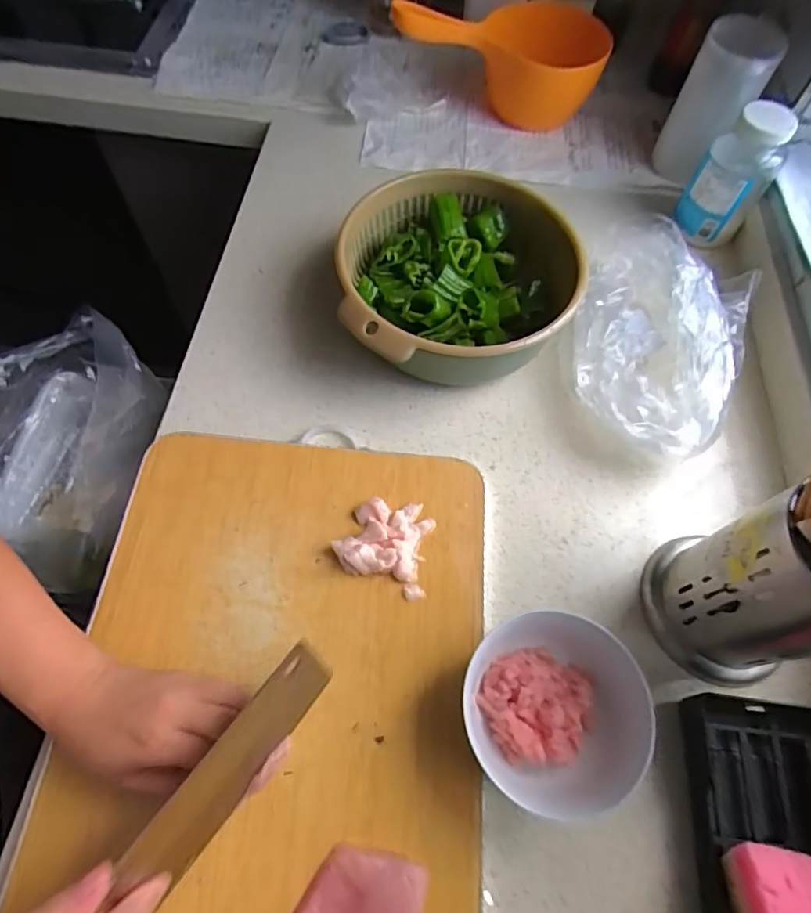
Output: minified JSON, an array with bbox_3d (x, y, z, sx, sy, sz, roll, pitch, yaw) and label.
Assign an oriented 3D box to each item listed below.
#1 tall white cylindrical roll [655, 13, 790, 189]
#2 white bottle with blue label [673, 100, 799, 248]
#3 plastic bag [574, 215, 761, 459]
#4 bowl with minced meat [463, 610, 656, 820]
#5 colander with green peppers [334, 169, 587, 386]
[{"bbox_3d":[0.365,-0.418,0.658,0.081,0.148,0.072,27,64,10],"label":"tall white cylindrical roll"},{"bbox_3d":[0.363,-0.310,0.614,0.075,0.133,0.060,32,65,12],"label":"white bottle with blue label"},{"bbox_3d":[0.247,-0.120,0.537,0.158,0.098,0.250,23,63,8],"label":"plastic bag"},{"bbox_3d":[0.105,0.181,0.392,0.124,0.065,0.124,2,63,-3],"label":"bowl with minced meat"},{"bbox_3d":[0.049,-0.172,0.552,0.218,0.093,0.223,-3,63,-6],"label":"colander with green peppers"}]

